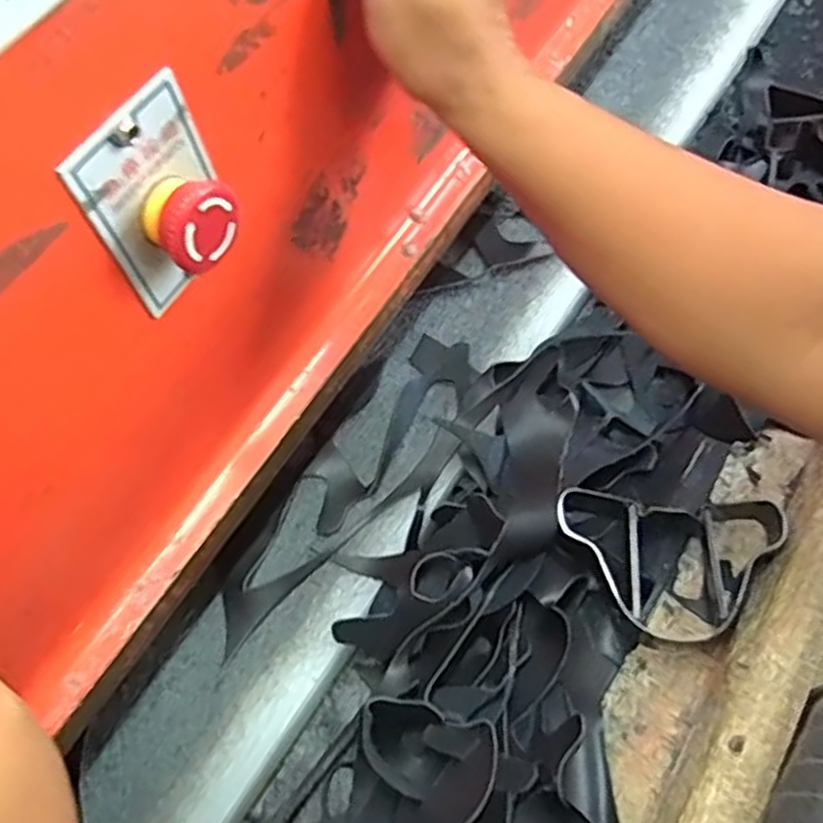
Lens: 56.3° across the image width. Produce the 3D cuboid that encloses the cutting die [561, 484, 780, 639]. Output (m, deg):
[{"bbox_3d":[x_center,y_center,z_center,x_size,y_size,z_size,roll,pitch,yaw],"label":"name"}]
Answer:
[{"bbox_3d":[0.158,0.094,0.468,0.134,0.031,0.086,3,64,1],"label":"cutting die"}]

